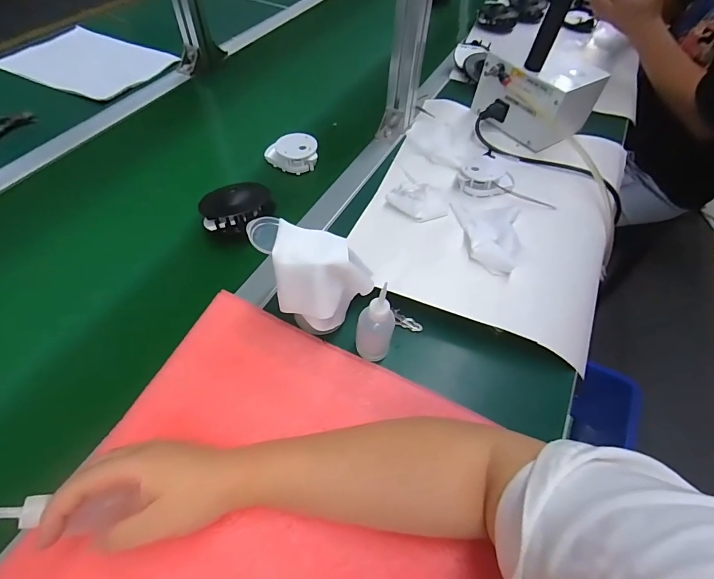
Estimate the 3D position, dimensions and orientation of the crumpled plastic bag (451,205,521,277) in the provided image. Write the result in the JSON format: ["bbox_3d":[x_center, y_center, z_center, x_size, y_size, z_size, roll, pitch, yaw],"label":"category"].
[{"bbox_3d":[0.176,-0.068,0.503,0.082,0.034,0.124,3,55,0],"label":"crumpled plastic bag"}]

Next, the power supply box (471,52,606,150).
[{"bbox_3d":[0.303,-0.332,0.665,0.122,0.095,0.168,-33,61,-23],"label":"power supply box"}]

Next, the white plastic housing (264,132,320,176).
[{"bbox_3d":[-0.102,-0.211,0.611,0.081,0.042,0.052,-5,55,-6],"label":"white plastic housing"}]

